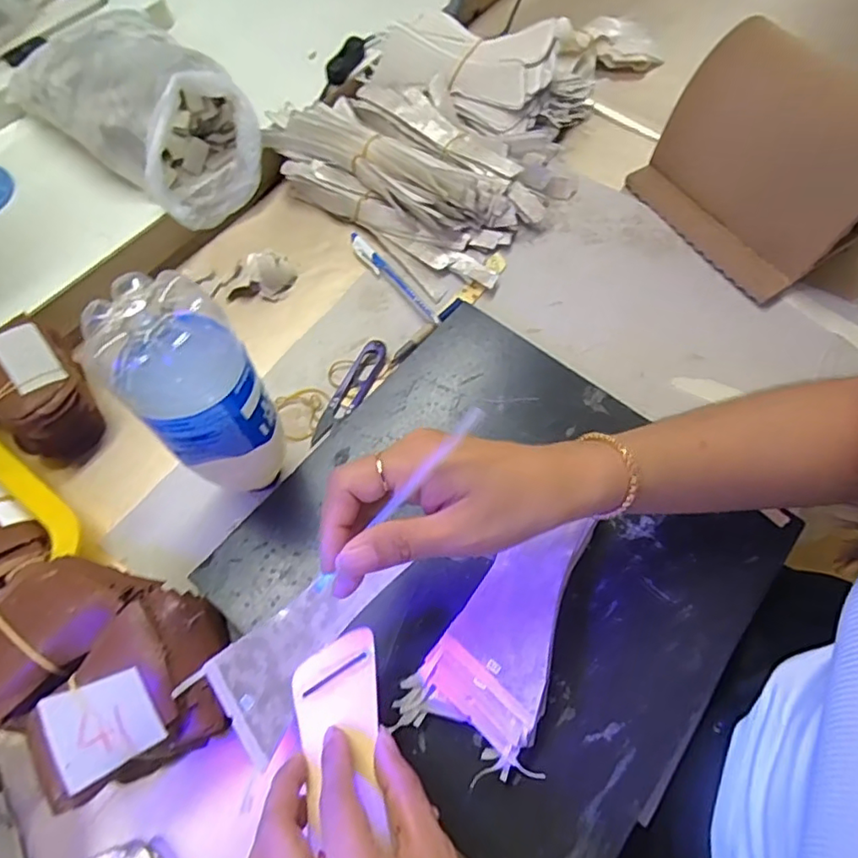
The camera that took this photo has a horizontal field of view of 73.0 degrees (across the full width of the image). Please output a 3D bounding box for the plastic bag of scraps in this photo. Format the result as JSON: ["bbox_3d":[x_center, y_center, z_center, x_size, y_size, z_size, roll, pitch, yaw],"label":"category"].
[{"bbox_3d":[-0.264,-0.300,0.534,0.227,0.097,0.138,38,67,17],"label":"plastic bag of scraps"}]

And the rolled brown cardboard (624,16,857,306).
[{"bbox_3d":[0.285,-0.223,0.496,0.097,0.136,0.182,-28,66,-16],"label":"rolled brown cardboard"}]

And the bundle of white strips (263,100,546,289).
[{"bbox_3d":[-0.033,-0.228,0.545,0.259,0.047,0.101,26,64,11],"label":"bundle of white strips"}]

